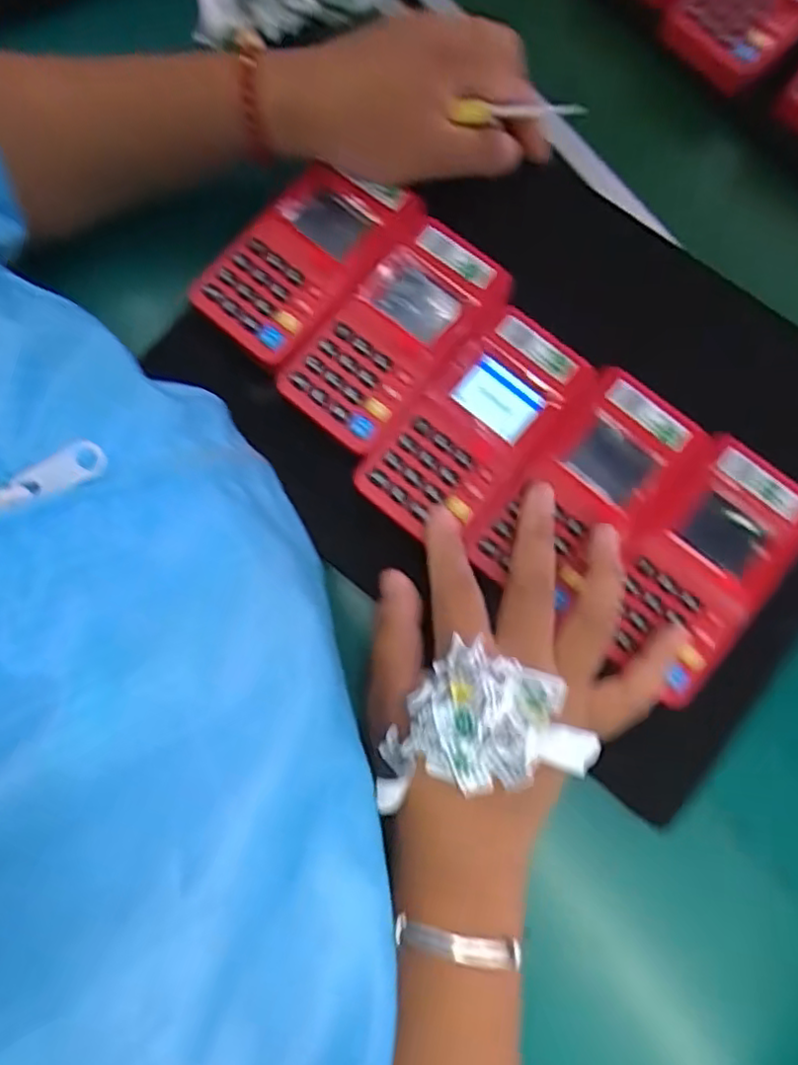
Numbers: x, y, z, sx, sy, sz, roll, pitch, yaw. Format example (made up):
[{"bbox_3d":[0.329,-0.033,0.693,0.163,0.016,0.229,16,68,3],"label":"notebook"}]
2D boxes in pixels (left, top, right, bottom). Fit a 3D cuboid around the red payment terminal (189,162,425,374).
[{"bbox_3d":[-0.048,-0.141,0.335,0.060,0.014,0.111,39,81,9],"label":"red payment terminal"}]

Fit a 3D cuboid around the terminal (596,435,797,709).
[{"bbox_3d":[0.140,0.015,0.305,0.064,0.011,0.118,39,81,9],"label":"terminal"}]

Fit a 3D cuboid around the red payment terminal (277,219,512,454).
[{"bbox_3d":[-0.001,-0.099,0.330,0.062,0.015,0.115,40,81,9],"label":"red payment terminal"}]

